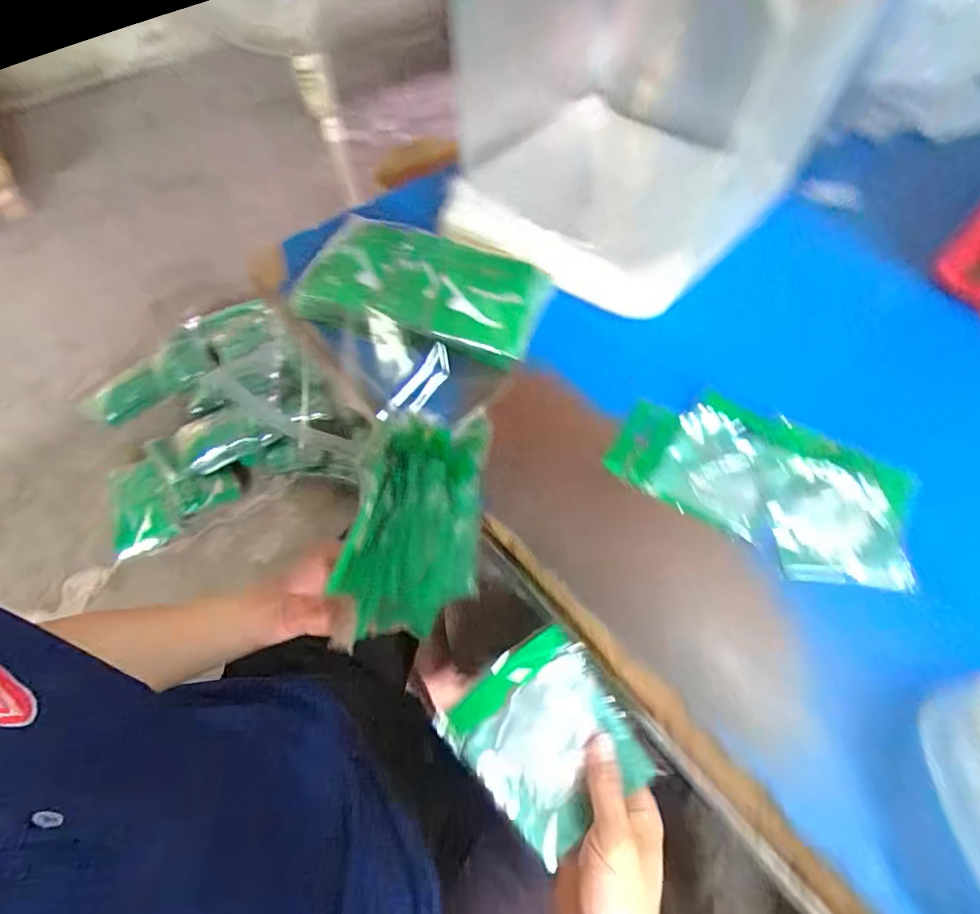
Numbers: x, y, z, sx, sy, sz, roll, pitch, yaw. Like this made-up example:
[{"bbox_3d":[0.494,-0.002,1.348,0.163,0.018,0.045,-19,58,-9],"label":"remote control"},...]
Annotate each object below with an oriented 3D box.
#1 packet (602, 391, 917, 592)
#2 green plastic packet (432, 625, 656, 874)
[{"bbox_3d":[0.256,0.021,0.471,0.261,0.031,0.142,23,61,16],"label":"packet"},{"bbox_3d":[0.044,0.204,0.350,0.111,0.008,0.130,-36,88,-13],"label":"green plastic packet"}]

